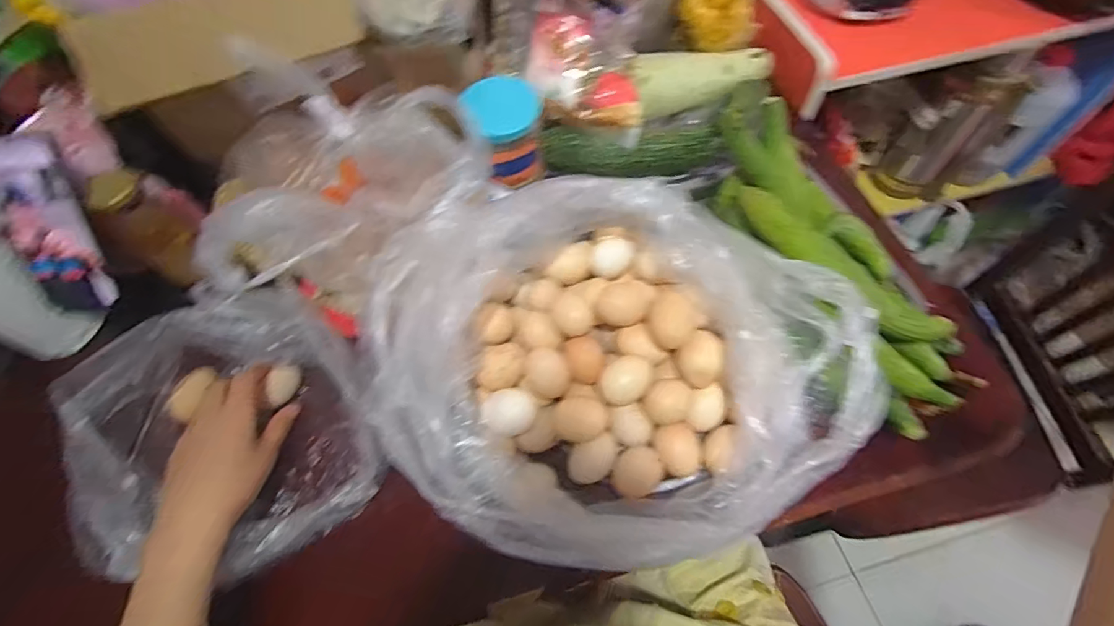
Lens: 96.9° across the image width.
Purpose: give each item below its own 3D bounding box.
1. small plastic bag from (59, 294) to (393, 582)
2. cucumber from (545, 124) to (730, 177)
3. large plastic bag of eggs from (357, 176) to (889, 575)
[{"bbox_3d":[-0.287,0.110,0.430,0.234,0.108,0.211,-17,62,-6],"label":"small plastic bag"},{"bbox_3d":[0.098,-0.196,0.588,0.226,0.052,0.050,-5,62,1],"label":"cucumber"},{"bbox_3d":[0.037,0.042,0.412,0.326,0.137,0.288,-27,64,-11],"label":"large plastic bag of eggs"}]

